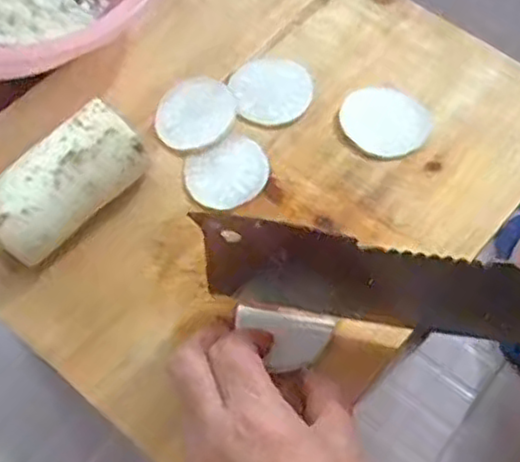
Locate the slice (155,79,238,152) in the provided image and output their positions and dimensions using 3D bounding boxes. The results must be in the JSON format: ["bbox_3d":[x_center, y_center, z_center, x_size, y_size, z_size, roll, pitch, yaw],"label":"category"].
[{"bbox_3d":[-0.043,-0.079,0.474,0.048,0.004,0.057,27,66,15],"label":"slice"}]

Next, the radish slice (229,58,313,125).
[{"bbox_3d":[0.009,-0.096,0.480,0.052,0.005,0.055,-1,62,2],"label":"radish slice"}]

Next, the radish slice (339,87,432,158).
[{"bbox_3d":[0.082,-0.073,0.464,0.057,0.007,0.049,21,65,13],"label":"radish slice"}]

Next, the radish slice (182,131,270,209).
[{"bbox_3d":[-0.020,-0.037,0.451,0.053,0.004,0.049,-1,62,2],"label":"radish slice"}]

